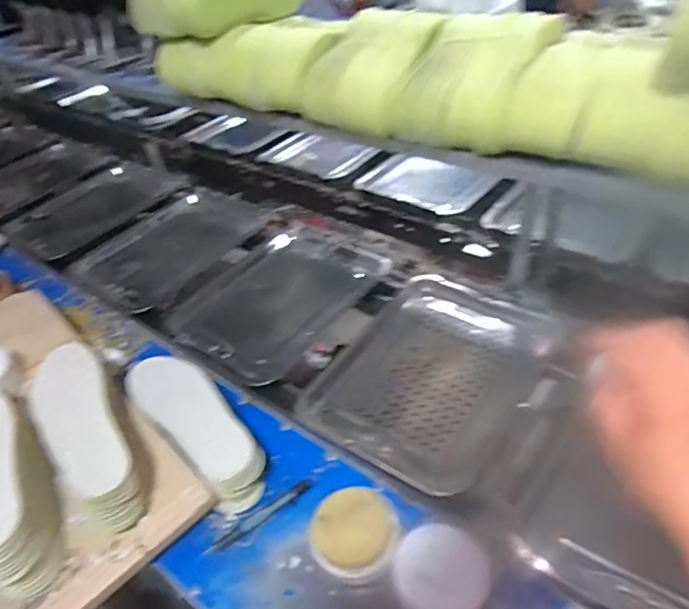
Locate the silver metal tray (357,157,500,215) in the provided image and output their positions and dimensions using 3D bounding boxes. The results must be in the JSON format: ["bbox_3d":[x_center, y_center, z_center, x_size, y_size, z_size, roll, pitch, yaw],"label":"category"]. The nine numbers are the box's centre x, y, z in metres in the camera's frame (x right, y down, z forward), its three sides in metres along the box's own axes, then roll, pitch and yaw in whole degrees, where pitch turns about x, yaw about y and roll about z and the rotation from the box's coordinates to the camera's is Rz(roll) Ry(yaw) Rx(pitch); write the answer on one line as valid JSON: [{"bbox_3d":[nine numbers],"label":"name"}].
[{"bbox_3d":[0.177,-0.271,1.204,0.292,0.050,0.202,25,50,31],"label":"silver metal tray"}]

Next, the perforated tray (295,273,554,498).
[{"bbox_3d":[0.136,0.097,0.794,0.258,0.039,0.346,24,49,31],"label":"perforated tray"}]

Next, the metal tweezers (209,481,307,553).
[{"bbox_3d":[-0.108,0.273,0.694,0.144,0.005,0.017,-27,45,-22],"label":"metal tweezers"}]

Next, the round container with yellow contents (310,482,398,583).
[{"bbox_3d":[0.010,0.270,0.636,0.099,0.052,0.097,29,52,34],"label":"round container with yellow contents"}]

